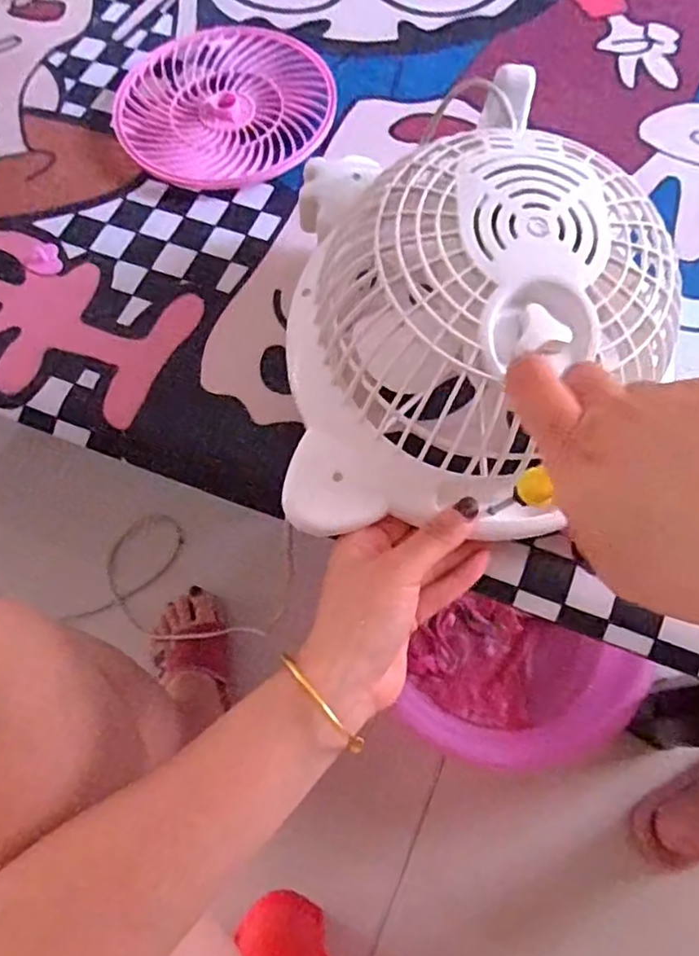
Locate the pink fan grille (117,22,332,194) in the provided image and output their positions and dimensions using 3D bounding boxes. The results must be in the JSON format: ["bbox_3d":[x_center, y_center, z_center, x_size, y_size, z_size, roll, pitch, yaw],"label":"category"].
[{"bbox_3d":[-0.107,-0.323,0.548,0.183,0.022,0.183,-1,68,2],"label":"pink fan grille"}]

